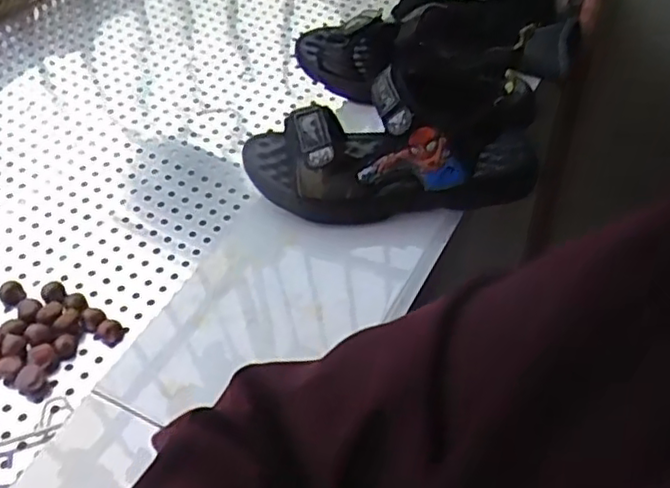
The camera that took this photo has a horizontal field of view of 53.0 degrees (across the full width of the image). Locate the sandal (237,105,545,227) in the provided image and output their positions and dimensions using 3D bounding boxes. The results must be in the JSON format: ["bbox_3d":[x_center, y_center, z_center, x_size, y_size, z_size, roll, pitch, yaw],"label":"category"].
[{"bbox_3d":[0.040,-0.075,0.500,0.212,0.065,0.094,-3,50,-6],"label":"sandal"}]

